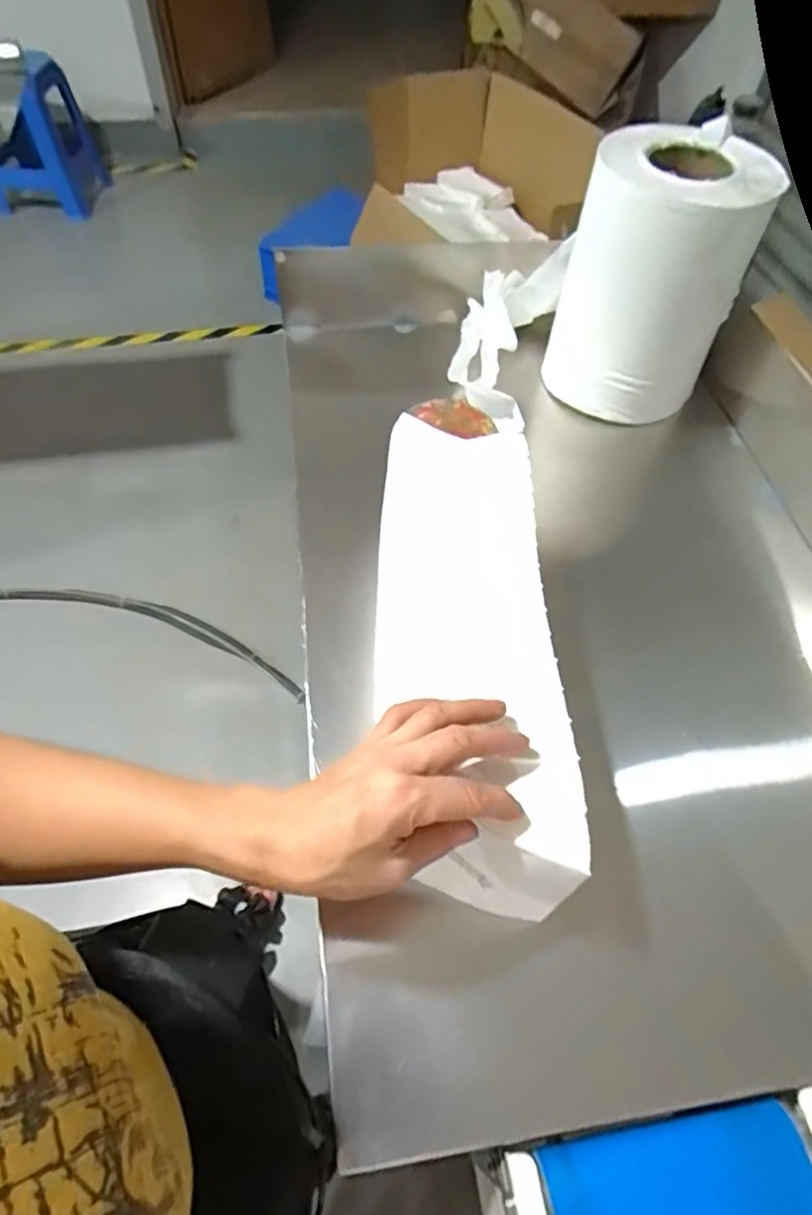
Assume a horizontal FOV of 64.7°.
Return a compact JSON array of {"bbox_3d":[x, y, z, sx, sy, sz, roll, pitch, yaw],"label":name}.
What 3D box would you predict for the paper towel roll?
[{"bbox_3d":[0.248,-0.331,0.664,0.159,0.226,0.144,20,58,11],"label":"paper towel roll"}]

